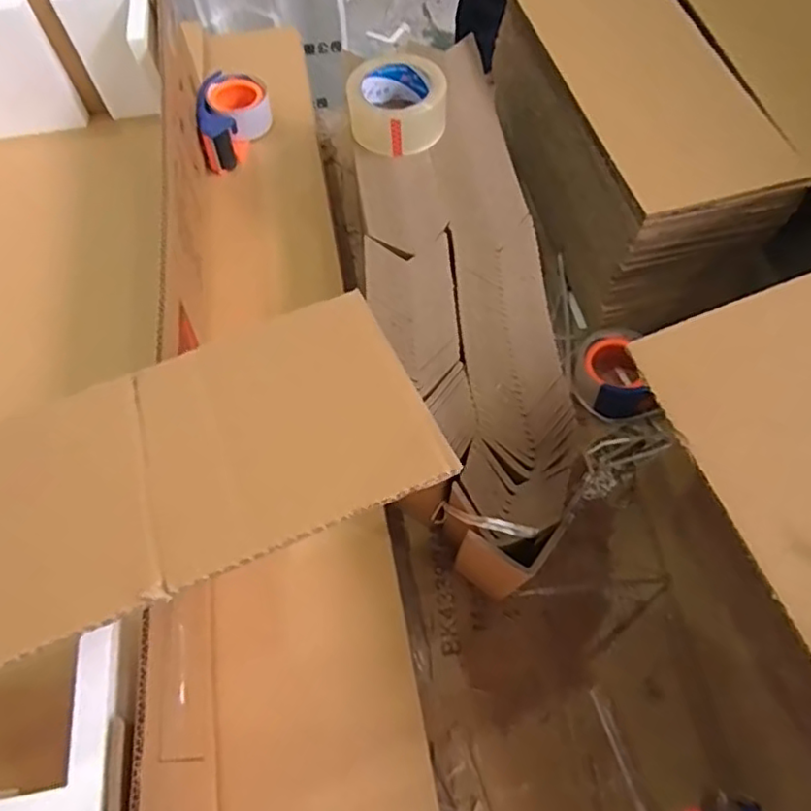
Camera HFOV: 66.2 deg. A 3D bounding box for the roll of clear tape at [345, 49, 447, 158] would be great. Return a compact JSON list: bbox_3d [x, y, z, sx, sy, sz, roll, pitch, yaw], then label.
[{"bbox_3d":[-0.009,-0.338,0.696,0.106,0.061,0.103,-1,63,2],"label":"roll of clear tape"}]

